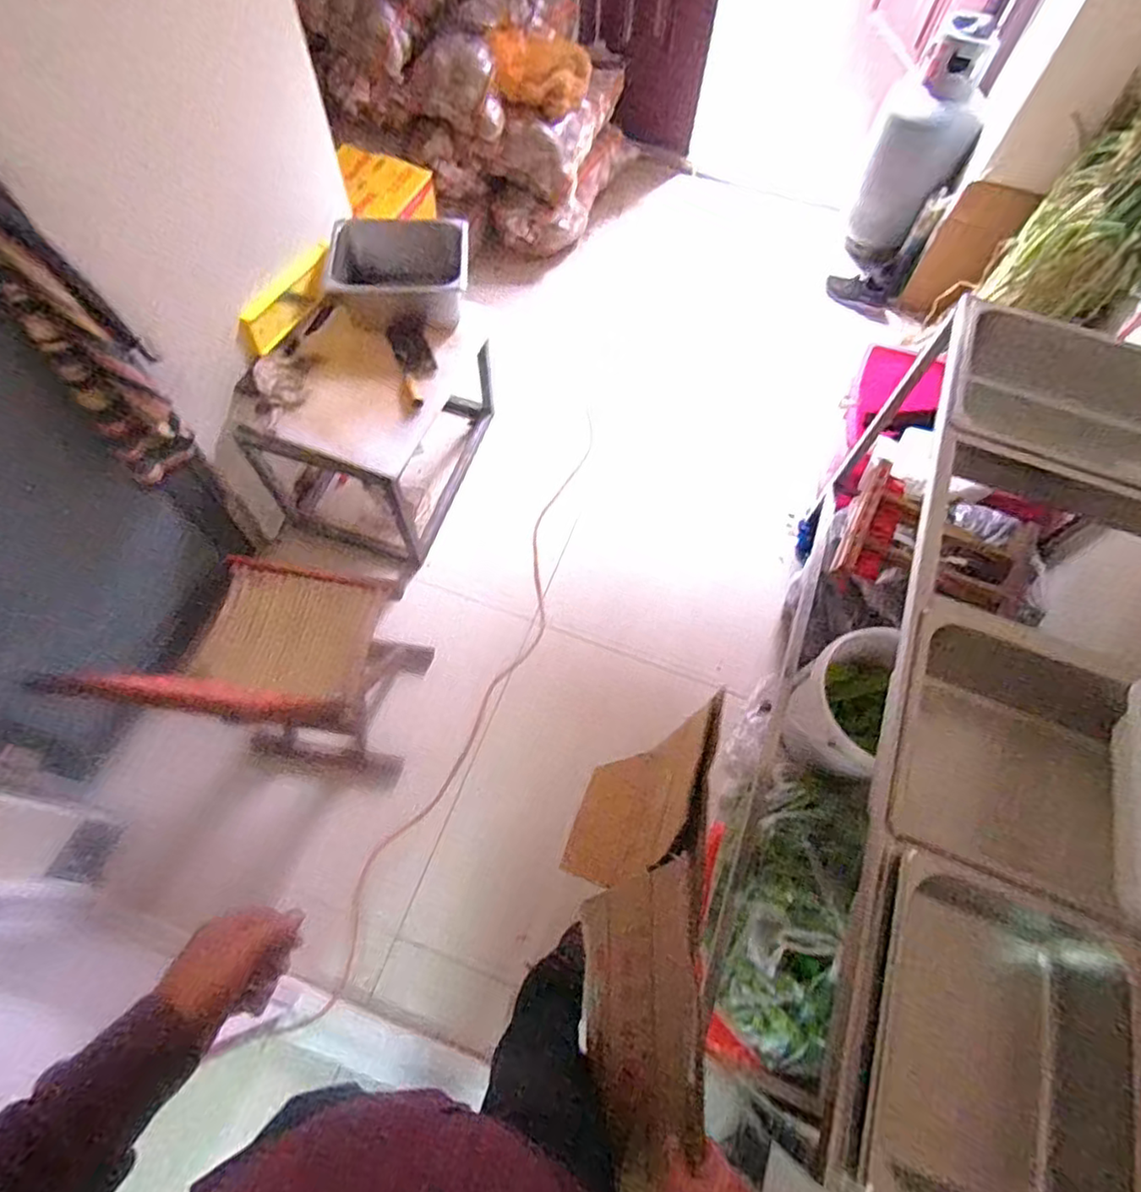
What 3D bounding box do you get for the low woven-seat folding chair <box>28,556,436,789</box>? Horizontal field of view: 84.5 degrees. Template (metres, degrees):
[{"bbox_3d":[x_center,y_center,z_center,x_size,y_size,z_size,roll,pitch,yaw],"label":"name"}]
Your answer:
[{"bbox_3d":[-0.548,0.147,1.281,0.348,0.625,0.371,7,64,0],"label":"low woven-seat folding chair"}]

